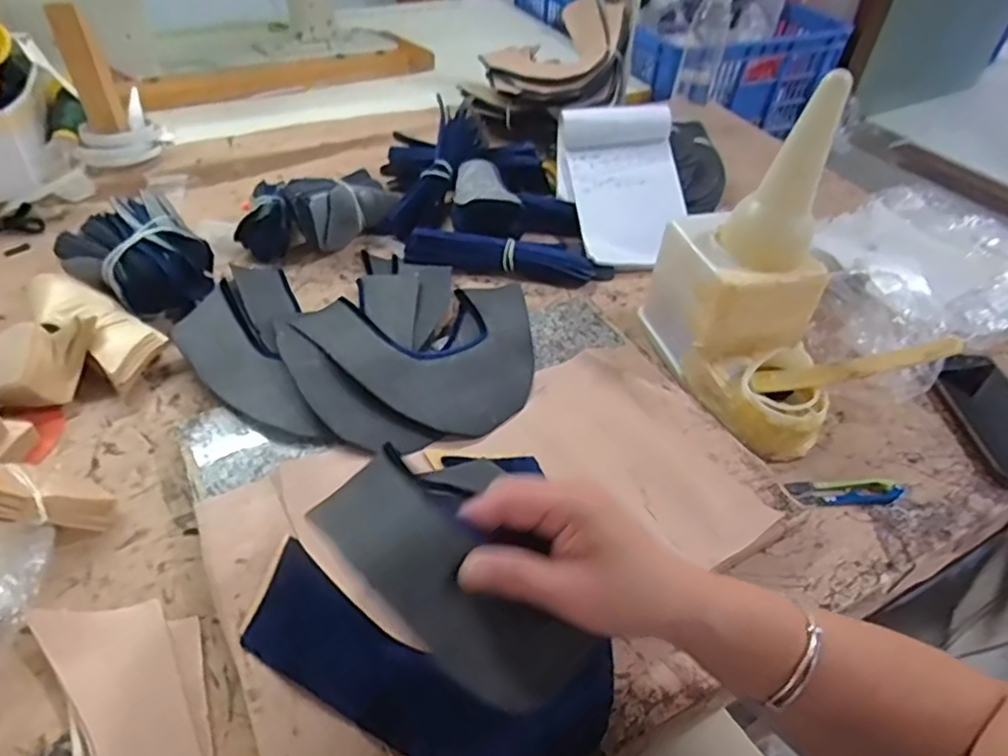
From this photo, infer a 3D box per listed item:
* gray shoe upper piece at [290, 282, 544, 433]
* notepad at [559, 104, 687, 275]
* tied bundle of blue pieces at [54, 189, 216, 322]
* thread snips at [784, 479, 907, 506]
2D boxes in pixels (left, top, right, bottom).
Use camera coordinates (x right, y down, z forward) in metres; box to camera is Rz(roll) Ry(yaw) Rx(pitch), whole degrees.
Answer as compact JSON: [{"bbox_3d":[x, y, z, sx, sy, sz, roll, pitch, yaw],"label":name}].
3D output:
[{"bbox_3d":[-0.052,-0.040,0.595,0.212,0.045,0.207,2,45,-2],"label":"gray shoe upper piece"},{"bbox_3d":[0.144,-0.235,0.769,0.140,0.032,0.217,-9,66,0],"label":"notepad"},{"bbox_3d":[-0.342,-0.111,0.616,0.115,0.070,0.111,36,53,28],"label":"tied bundle of blue pieces"},{"bbox_3d":[0.280,0.093,0.527,0.091,0.009,0.024,1,45,-4],"label":"thread snips"}]

